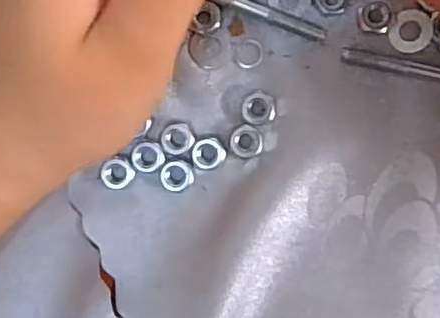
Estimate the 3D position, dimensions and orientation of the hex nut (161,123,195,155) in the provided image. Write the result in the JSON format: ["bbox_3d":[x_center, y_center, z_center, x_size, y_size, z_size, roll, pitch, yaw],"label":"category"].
[{"bbox_3d":[-0.017,-0.008,0.238,0.012,0.004,0.012,-38,90,5],"label":"hex nut"}]

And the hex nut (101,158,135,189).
[{"bbox_3d":[-0.042,0.006,0.241,0.013,0.004,0.012,-44,90,5],"label":"hex nut"}]

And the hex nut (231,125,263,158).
[{"bbox_3d":[0.011,-0.007,0.238,0.013,0.005,0.013,3,94,3],"label":"hex nut"}]

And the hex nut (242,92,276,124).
[{"bbox_3d":[0.015,-0.020,0.238,0.013,0.004,0.012,-17,92,4],"label":"hex nut"}]

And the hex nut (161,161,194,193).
[{"bbox_3d":[-0.017,0.007,0.240,0.013,0.005,0.012,-32,91,5],"label":"hex nut"}]

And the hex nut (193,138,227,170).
[{"bbox_3d":[-0.005,-0.002,0.239,0.012,0.005,0.012,-43,90,5],"label":"hex nut"}]

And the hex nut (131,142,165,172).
[{"bbox_3d":[-0.029,-0.001,0.239,0.013,0.004,0.012,-33,91,5],"label":"hex nut"}]

